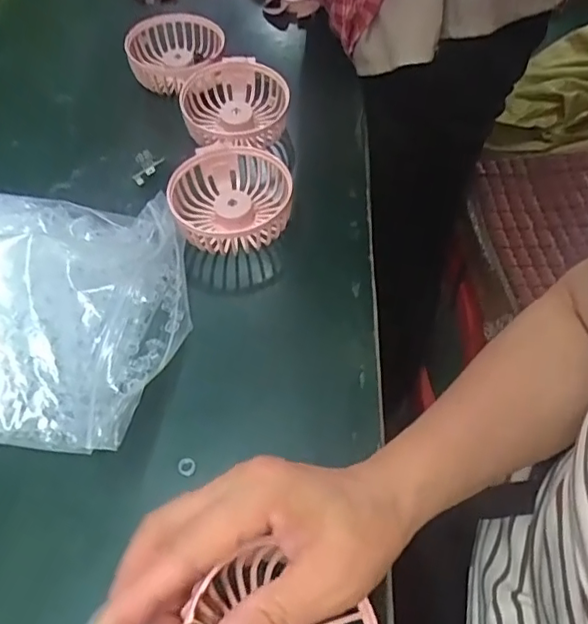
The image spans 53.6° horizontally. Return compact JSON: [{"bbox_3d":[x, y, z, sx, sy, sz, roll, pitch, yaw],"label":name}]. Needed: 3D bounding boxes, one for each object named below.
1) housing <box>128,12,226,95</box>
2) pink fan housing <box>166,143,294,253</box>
[{"bbox_3d":[-0.112,-0.238,0.544,0.084,0.038,0.082,-3,55,4],"label":"housing"},{"bbox_3d":[-0.047,-0.082,0.430,0.088,0.039,0.085,-1,54,2],"label":"pink fan housing"}]

